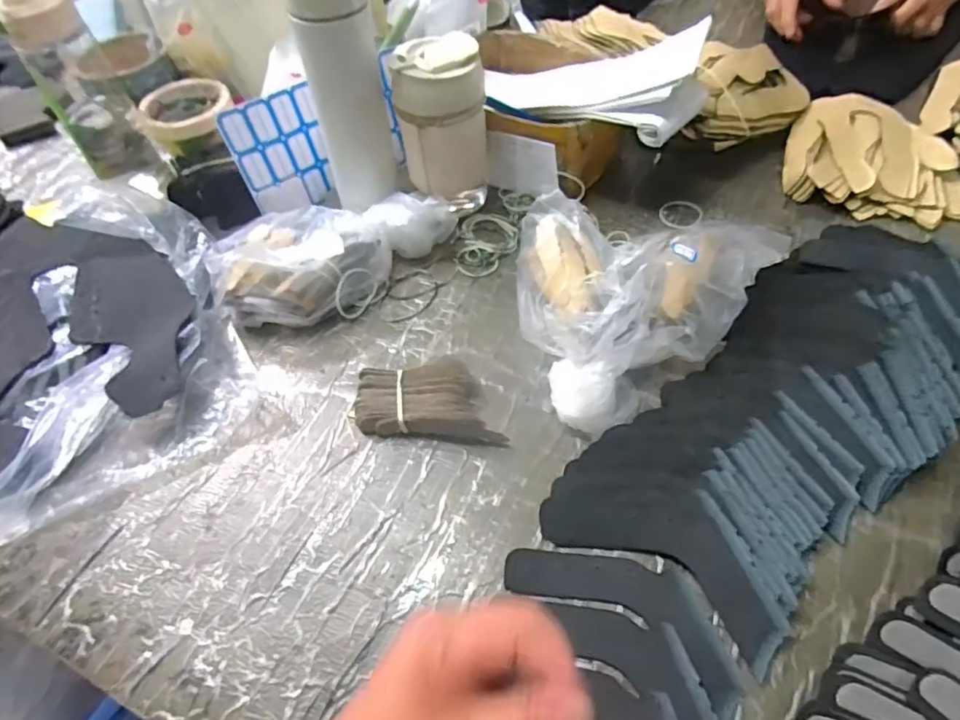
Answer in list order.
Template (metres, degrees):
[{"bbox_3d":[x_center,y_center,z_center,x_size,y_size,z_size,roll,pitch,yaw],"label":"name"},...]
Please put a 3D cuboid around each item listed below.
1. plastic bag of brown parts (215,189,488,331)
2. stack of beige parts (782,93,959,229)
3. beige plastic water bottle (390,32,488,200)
[{"bbox_3d":[-0.112,-0.106,0.549,0.257,0.065,0.115,-13,54,-6],"label":"plastic bag of brown parts"},{"bbox_3d":[0.399,-0.205,0.588,0.161,0.037,0.141,14,56,14],"label":"stack of beige parts"},{"bbox_3d":[-0.034,-0.217,0.558,0.081,0.146,0.072,-6,54,-1],"label":"beige plastic water bottle"}]

